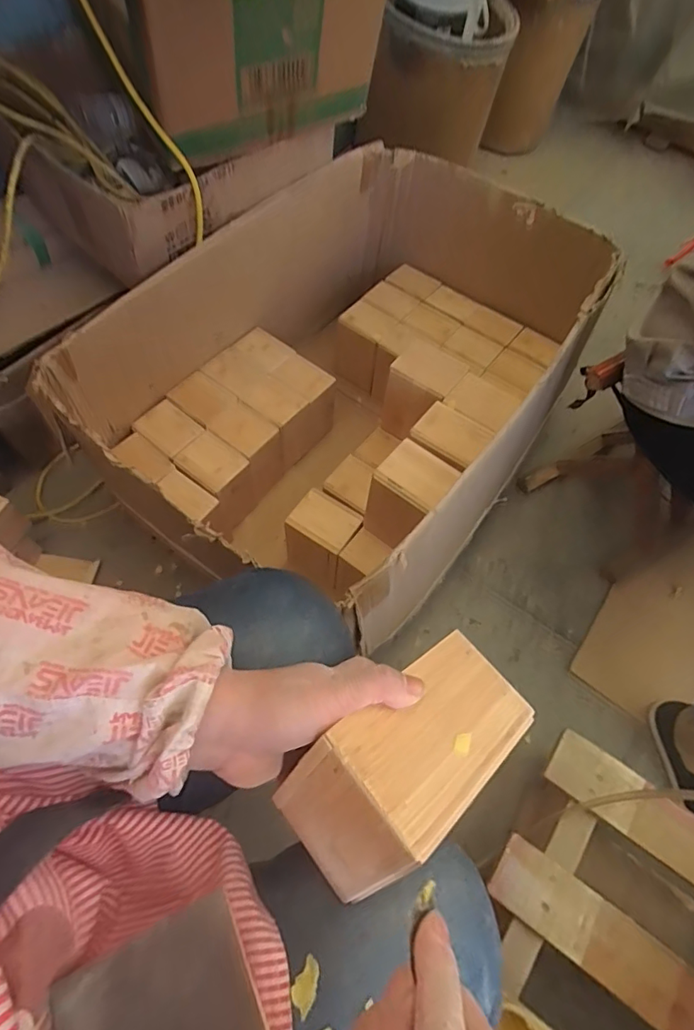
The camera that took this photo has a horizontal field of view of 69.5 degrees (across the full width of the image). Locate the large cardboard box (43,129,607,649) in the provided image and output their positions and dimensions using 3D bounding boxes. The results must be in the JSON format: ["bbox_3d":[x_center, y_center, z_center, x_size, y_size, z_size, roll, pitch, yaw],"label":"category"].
[{"bbox_3d":[0.049,-0.247,0.890,0.551,0.358,0.881,34,65,15],"label":"large cardboard box"}]

